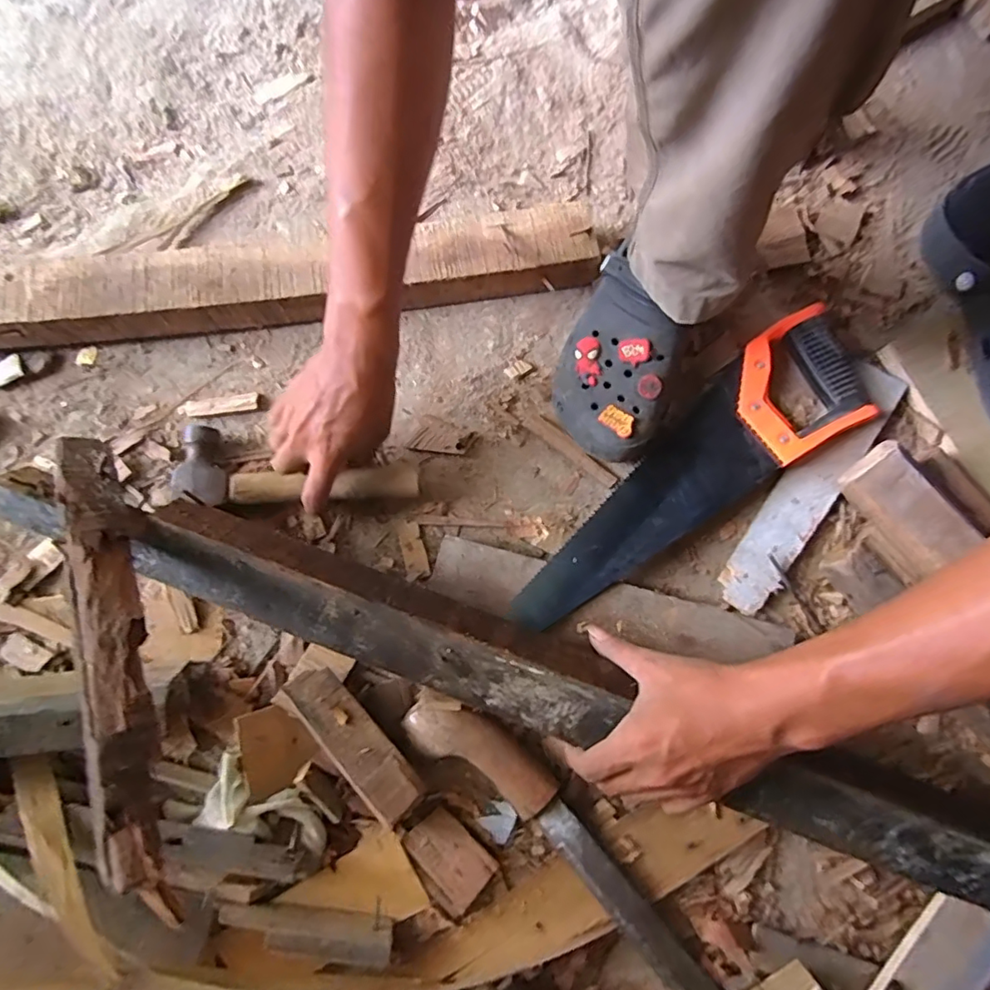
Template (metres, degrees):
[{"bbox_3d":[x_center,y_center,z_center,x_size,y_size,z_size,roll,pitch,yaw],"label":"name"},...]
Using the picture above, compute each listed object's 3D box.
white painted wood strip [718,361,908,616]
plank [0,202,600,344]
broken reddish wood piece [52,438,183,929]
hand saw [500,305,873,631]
[{"bbox_3d":[0.290,-0.010,0.506,0.050,0.009,0.261,35,85,15],"label":"white painted wood strip"},{"bbox_3d":[-0.252,-0.192,0.523,0.678,0.072,0.070,-8,77,-2],"label":"plank"},{"bbox_3d":[-0.227,0.063,0.325,0.027,0.029,0.348,-37,51,-8],"label":"broken reddish wood piece"},{"bbox_3d":[0.173,-0.019,0.495,0.389,0.025,0.106,-38,80,-8],"label":"hand saw"}]

